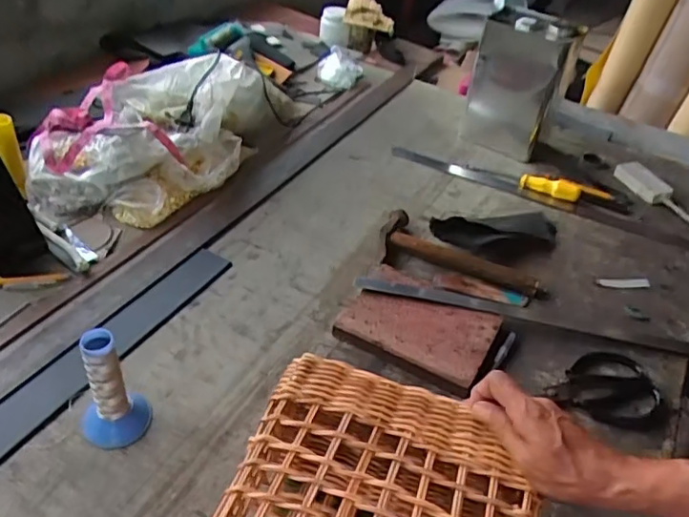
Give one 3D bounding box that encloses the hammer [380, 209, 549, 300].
[{"bbox_3d":[0.172,-0.011,0.852,0.240,0.026,0.098,13,42,7],"label":"hammer"}]

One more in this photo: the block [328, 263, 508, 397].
[{"bbox_3d":[0.100,0.080,0.753,0.179,0.024,0.154,24,44,19],"label":"block"}]

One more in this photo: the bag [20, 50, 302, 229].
[{"bbox_3d":[-0.293,-0.233,0.972,0.290,0.131,0.473,16,42,11],"label":"bag"}]

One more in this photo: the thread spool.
[{"bbox_3d":[-0.234,0.127,0.583,0.067,0.128,0.060,-16,46,-24],"label":"thread spool"}]

